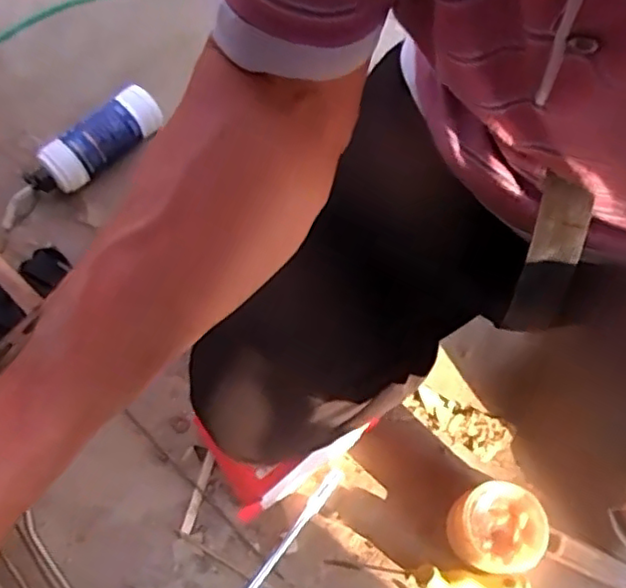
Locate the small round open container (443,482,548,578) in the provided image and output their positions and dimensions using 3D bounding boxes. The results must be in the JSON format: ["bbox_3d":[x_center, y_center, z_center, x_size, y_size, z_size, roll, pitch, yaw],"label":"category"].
[{"bbox_3d":[0.187,0.237,0.648,0.087,0.075,0.087,-1,72,2],"label":"small round open container"}]

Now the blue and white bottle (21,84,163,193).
[{"bbox_3d":[-0.273,-0.191,0.801,0.050,0.056,0.186,42,79,14],"label":"blue and white bottle"}]

